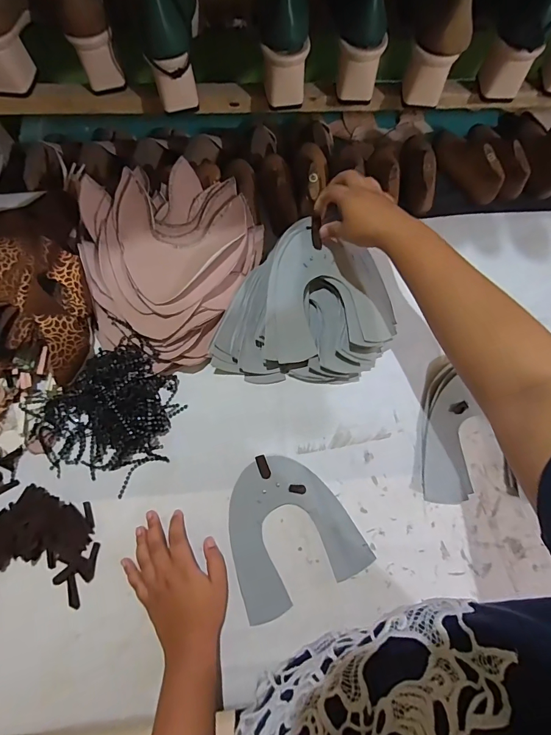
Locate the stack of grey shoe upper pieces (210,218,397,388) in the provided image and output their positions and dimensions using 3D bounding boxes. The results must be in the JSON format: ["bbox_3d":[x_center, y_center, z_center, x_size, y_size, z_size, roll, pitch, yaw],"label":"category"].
[{"bbox_3d":[0.049,-0.070,0.505,0.200,0.062,0.215,23,76,5],"label":"stack of grey shoe upper pieces"}]

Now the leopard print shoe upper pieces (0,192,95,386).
[{"bbox_3d":[-0.328,-0.126,0.491,0.178,0.043,0.274,2,74,1],"label":"leopard print shoe upper pieces"}]

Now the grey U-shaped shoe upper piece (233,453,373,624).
[{"bbox_3d":[0.012,0.189,0.461,0.148,0.011,0.156,-25,75,-6],"label":"grey U-shaped shoe upper piece"}]

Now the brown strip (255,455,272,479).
[{"bbox_3d":[-0.015,0.123,0.479,0.013,0.004,0.029,-21,75,-5],"label":"brown strip"}]

